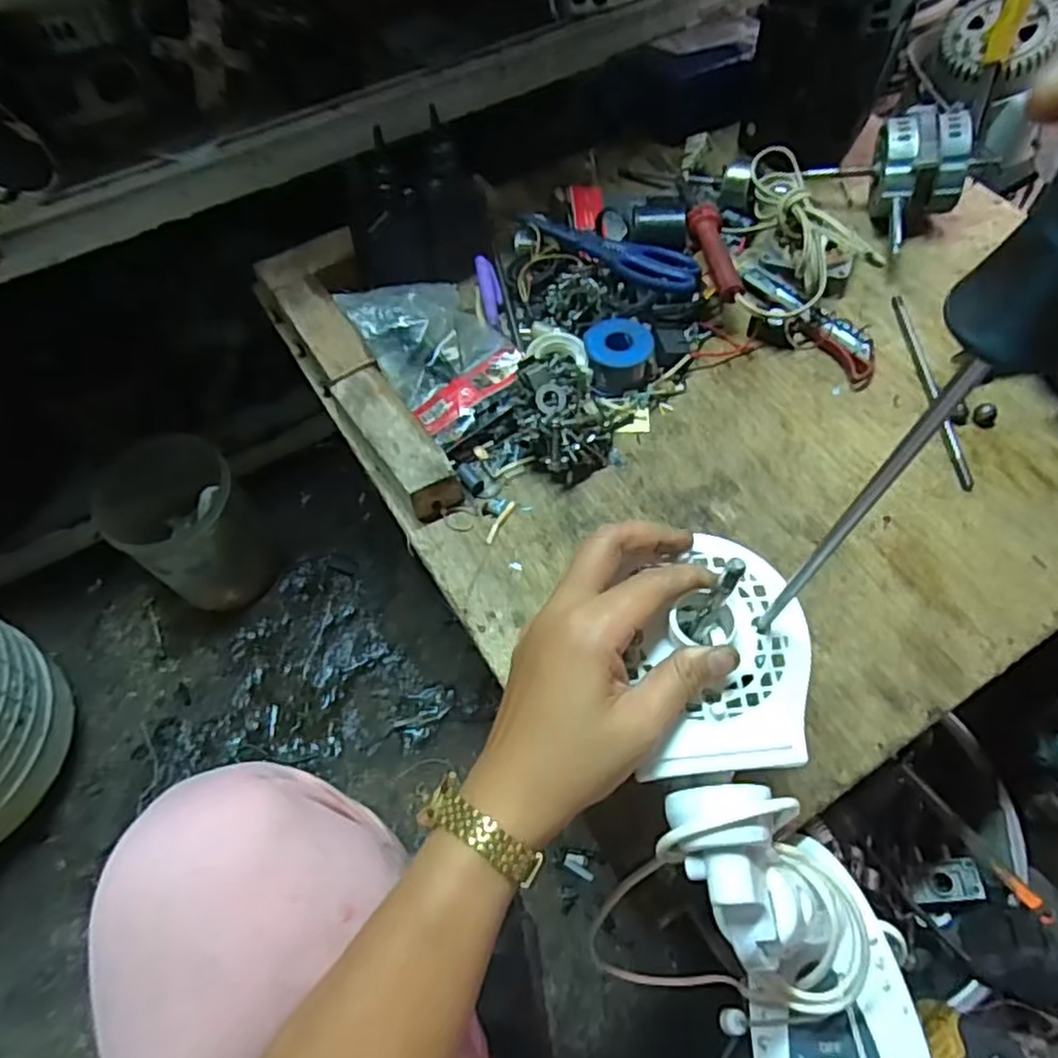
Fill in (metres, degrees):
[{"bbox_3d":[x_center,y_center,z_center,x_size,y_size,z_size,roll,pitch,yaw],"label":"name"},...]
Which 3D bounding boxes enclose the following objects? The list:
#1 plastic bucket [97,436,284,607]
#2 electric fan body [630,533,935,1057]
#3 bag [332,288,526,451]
[{"bbox_3d":[-0.380,0.002,0.802,0.133,0.175,0.130,-1,60,2],"label":"plastic bucket"},{"bbox_3d":[0.133,0.198,0.342,0.103,0.103,0.378,-16,92,-7],"label":"electric fan body"},{"bbox_3d":[-0.071,-0.146,0.567,0.097,0.029,0.169,-30,64,-15],"label":"bag"}]

